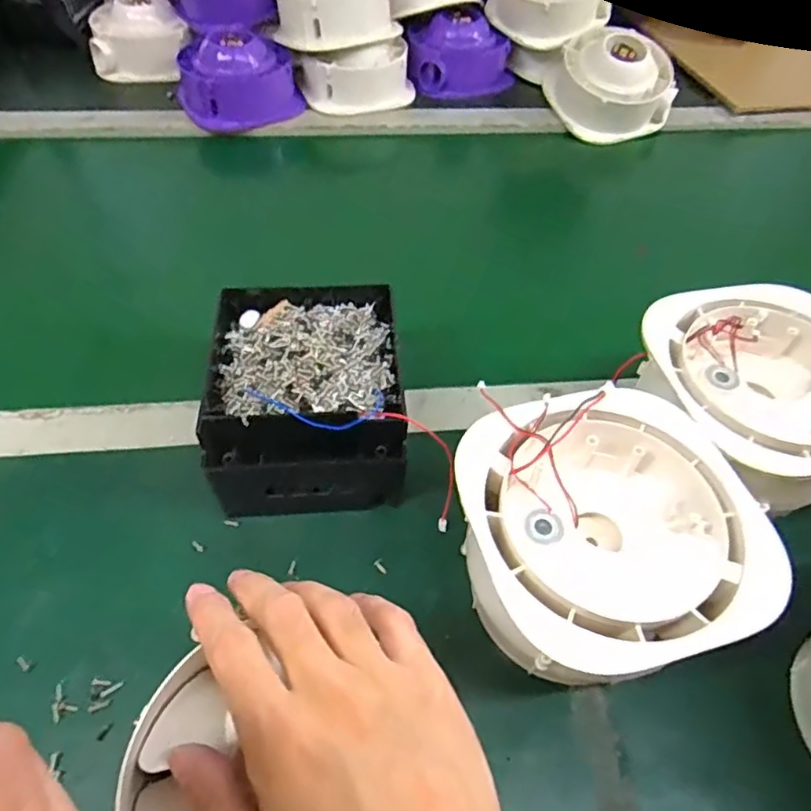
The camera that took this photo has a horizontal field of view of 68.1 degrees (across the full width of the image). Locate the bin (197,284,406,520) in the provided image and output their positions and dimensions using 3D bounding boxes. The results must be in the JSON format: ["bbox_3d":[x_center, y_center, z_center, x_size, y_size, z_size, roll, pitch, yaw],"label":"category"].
[{"bbox_3d":[-0.065,-0.009,0.403,0.118,0.074,0.146,-3,52,-5],"label":"bin"}]

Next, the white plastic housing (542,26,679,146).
[{"bbox_3d":[0.250,-0.397,0.734,0.132,0.087,0.121,-17,54,-16],"label":"white plastic housing"}]

